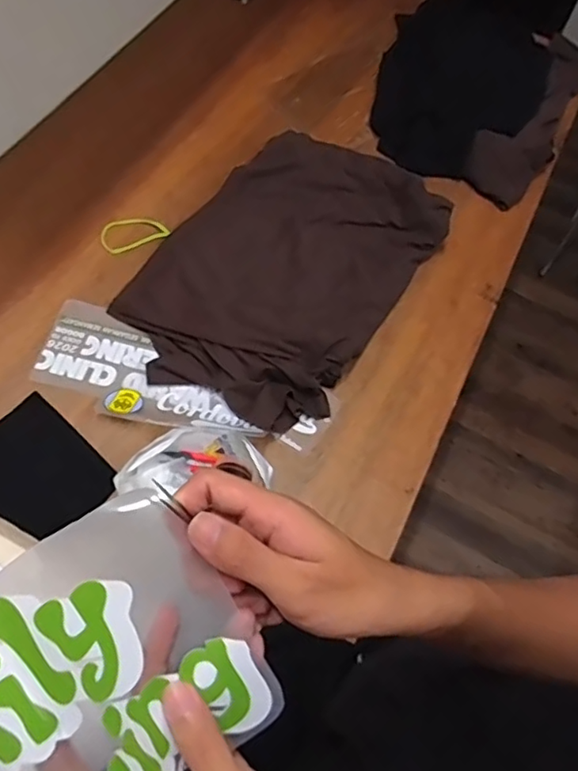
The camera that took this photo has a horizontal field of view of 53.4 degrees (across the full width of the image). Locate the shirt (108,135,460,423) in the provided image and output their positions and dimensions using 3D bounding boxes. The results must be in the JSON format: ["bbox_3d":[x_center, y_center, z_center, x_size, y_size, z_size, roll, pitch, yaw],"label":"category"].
[{"bbox_3d":[-0.003,-0.206,0.928,0.354,0.053,0.525,30,67,12],"label":"shirt"}]

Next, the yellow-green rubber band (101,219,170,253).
[{"bbox_3d":[-0.260,-0.258,0.968,0.109,0.010,0.059,-18,66,-10],"label":"yellow-green rubber band"}]

